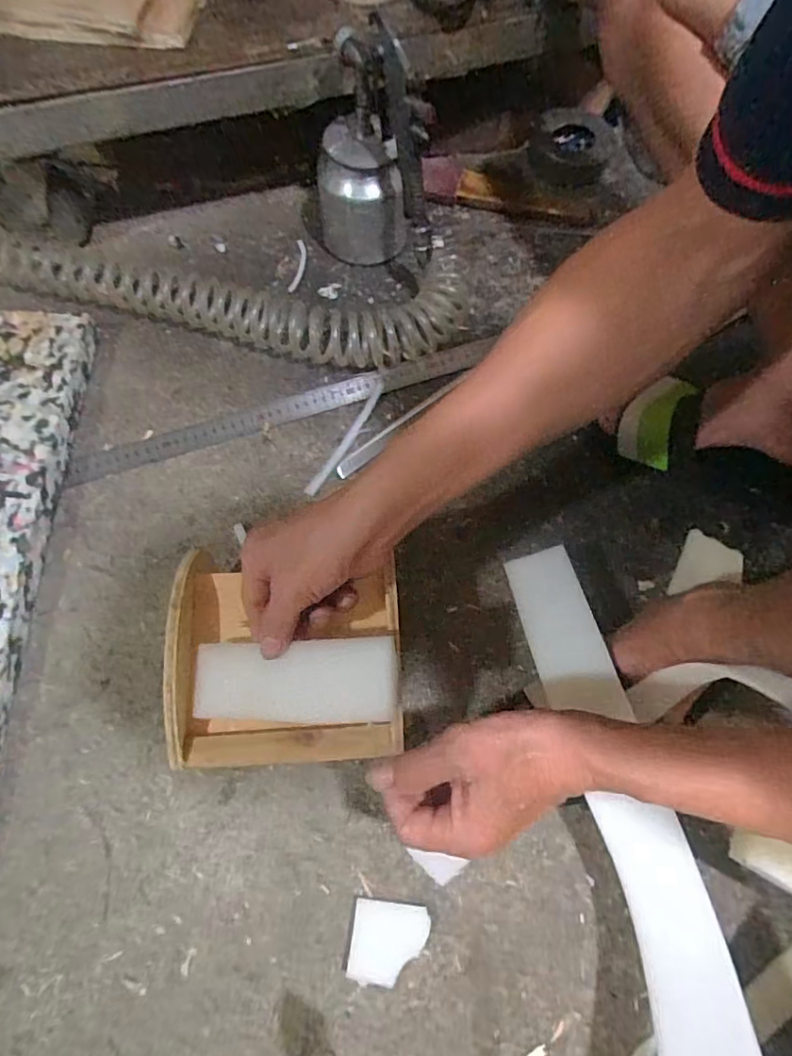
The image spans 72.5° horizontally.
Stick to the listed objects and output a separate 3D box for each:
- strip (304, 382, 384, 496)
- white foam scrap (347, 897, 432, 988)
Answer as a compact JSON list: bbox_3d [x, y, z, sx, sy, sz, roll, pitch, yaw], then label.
[{"bbox_3d":[-0.050,-0.095,0.566,0.013,0.005,0.148,28,71,9],"label":"strip"},{"bbox_3d":[-0.005,0.308,0.402,0.056,0.012,0.049,7,69,2],"label":"white foam scrap"}]

